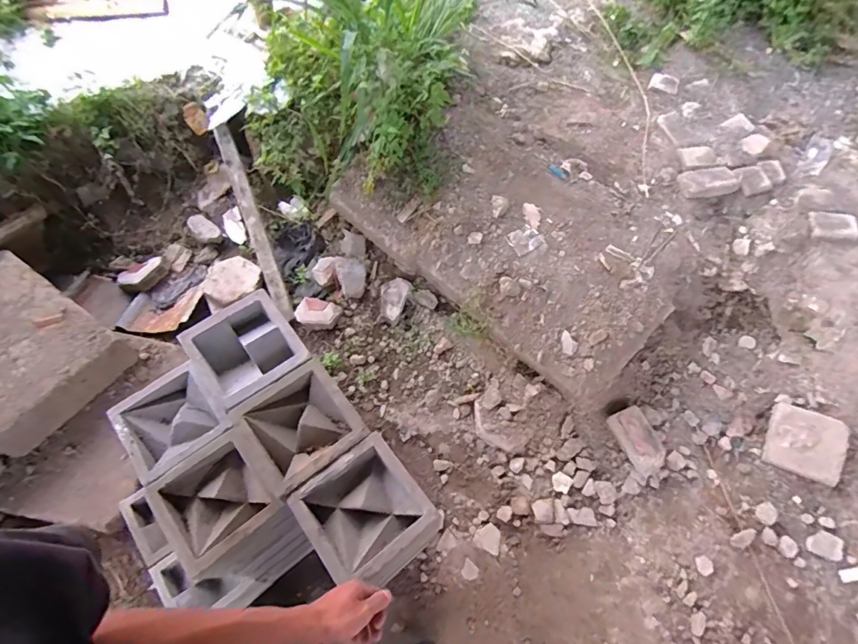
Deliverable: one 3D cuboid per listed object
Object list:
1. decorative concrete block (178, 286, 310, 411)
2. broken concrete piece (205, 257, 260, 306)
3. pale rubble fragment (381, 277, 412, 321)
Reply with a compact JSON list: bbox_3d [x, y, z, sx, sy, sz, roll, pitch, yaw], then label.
[{"bbox_3d":[-0.379,0.055,0.925,0.194,0.087,0.201,-35,66,-19],"label":"decorative concrete block"},{"bbox_3d":[-0.738,-0.167,1.646,0.172,0.070,0.192,36,66,19],"label":"broken concrete piece"},{"bbox_3d":[-0.137,-0.092,1.685,0.106,0.058,0.164,20,62,11],"label":"pale rubble fragment"}]

